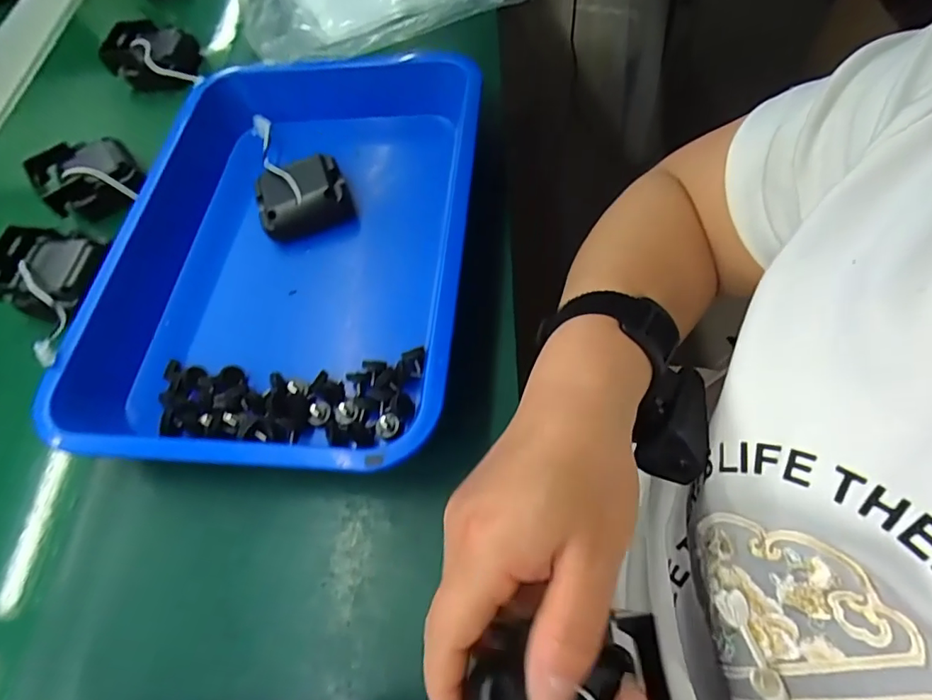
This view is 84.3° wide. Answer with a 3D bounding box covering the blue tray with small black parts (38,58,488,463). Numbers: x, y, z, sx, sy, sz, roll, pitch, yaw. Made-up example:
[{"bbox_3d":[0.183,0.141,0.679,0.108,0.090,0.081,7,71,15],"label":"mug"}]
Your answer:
[{"bbox_3d":[-0.135,-0.087,0.386,0.262,0.047,0.352,3,63,6],"label":"blue tray with small black parts"}]

